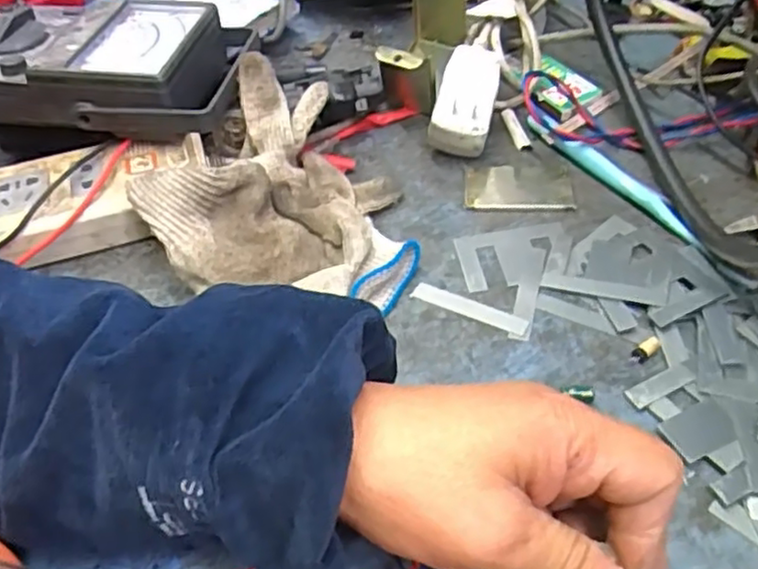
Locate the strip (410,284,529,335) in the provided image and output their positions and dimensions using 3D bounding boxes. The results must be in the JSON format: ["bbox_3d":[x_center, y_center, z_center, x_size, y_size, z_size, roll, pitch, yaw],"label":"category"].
[{"bbox_3d":[0.049,0.012,0.384,0.066,0.004,0.010,19,54,21],"label":"strip"}]

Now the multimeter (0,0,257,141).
[{"bbox_3d":[-0.185,-0.149,0.467,0.189,0.048,0.123,3,49,7],"label":"multimeter"}]

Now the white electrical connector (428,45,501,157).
[{"bbox_3d":[0.057,-0.119,0.465,0.042,0.049,0.070,6,50,12],"label":"white electrical connector"}]

